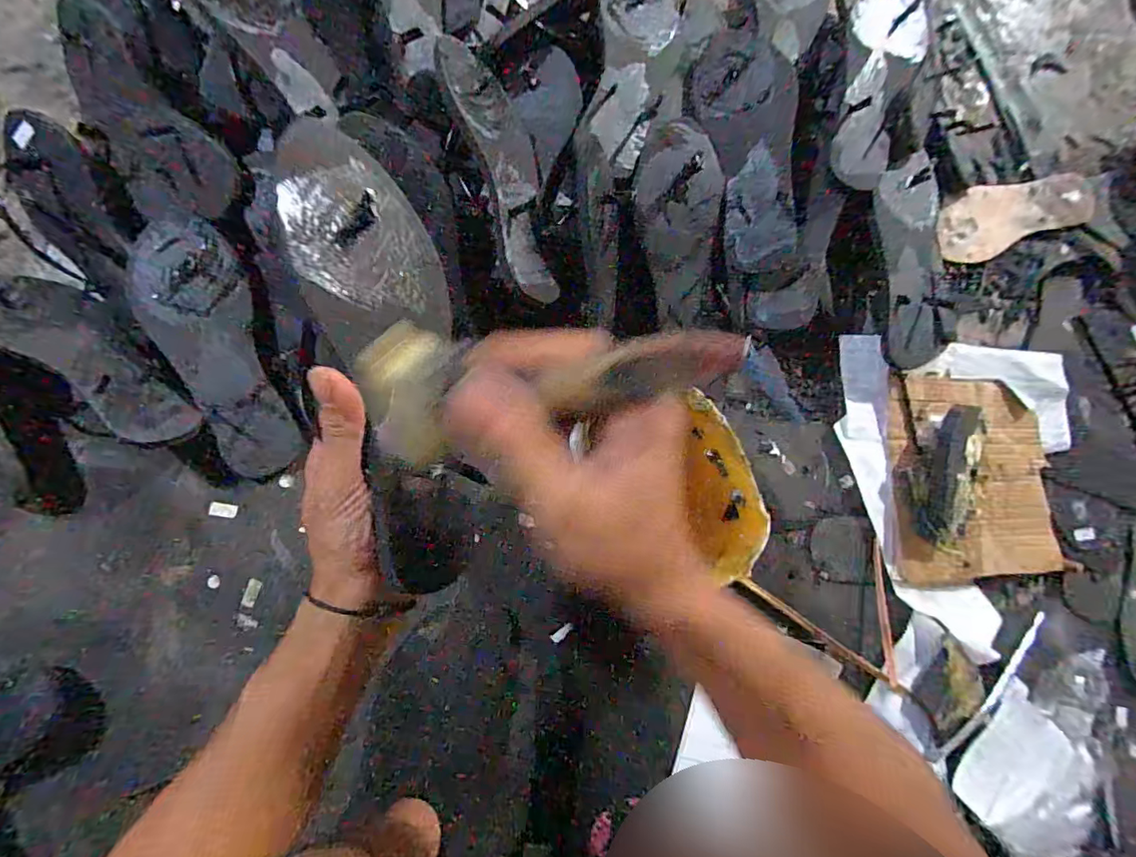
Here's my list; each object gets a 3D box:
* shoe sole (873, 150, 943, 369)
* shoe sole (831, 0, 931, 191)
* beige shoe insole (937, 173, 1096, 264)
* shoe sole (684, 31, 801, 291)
[{"bbox_3d":[0.380,-0.179,0.565,0.093,0.014,0.215,-14,98,-17],"label":"shoe sole"},{"bbox_3d":[0.320,-0.357,0.533,0.077,0.029,0.223,13,84,-6],"label":"shoe sole"},{"bbox_3d":[0.555,-0.270,0.645,0.219,0.009,0.084,-21,84,-5],"label":"beige shoe insole"},{"bbox_3d":[0.183,-0.288,0.533,0.118,0.053,0.273,-5,86,-7],"label":"shoe sole"}]

